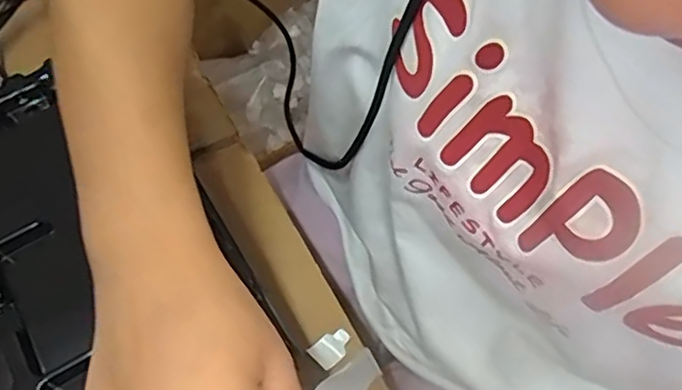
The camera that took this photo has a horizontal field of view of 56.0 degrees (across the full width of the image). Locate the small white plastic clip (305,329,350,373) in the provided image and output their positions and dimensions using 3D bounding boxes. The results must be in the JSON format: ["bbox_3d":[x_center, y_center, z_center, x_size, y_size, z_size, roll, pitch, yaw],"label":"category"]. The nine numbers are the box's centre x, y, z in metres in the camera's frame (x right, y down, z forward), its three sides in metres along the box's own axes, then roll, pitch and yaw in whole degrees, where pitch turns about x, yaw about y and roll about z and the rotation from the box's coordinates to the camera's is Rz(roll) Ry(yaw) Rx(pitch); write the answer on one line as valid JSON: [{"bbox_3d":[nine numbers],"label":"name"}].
[{"bbox_3d":[-0.006,0.096,0.407,0.026,0.005,0.018,-43,81,0],"label":"small white plastic clip"}]

